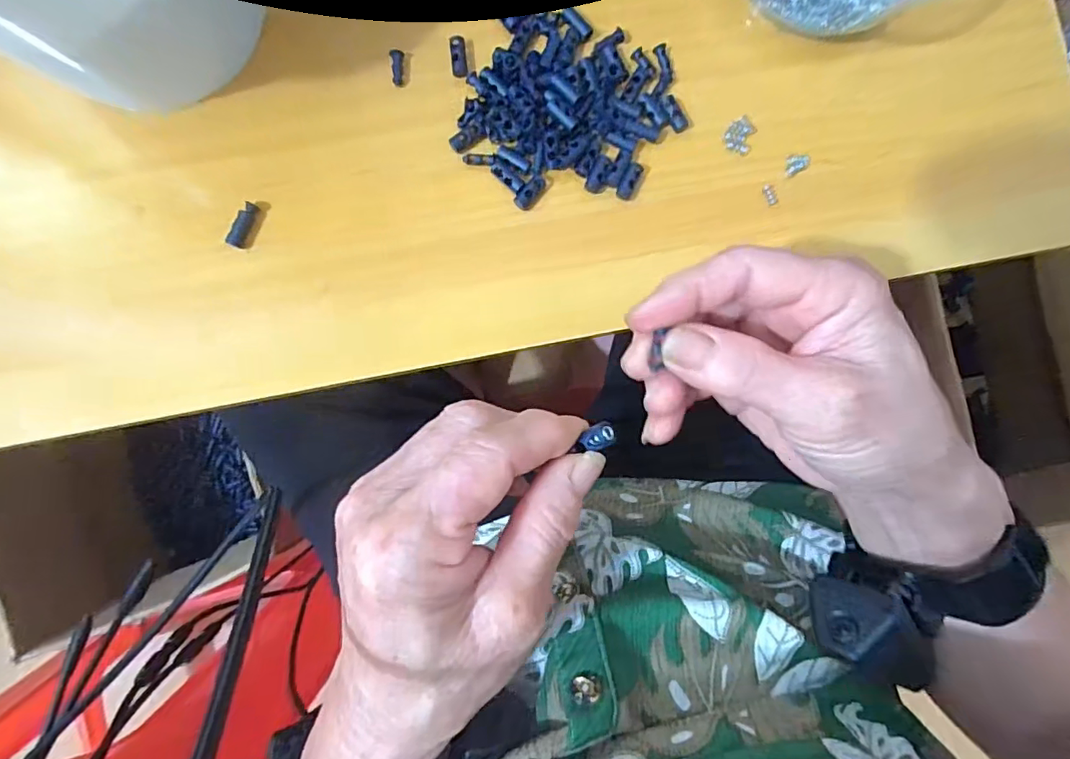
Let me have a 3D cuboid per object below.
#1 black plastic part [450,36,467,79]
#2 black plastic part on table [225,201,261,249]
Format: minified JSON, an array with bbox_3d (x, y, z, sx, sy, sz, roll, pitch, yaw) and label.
[{"bbox_3d":[-0.040,-0.168,0.282,0.008,0.004,0.021,-6,88,-3],"label":"black plastic part"},{"bbox_3d":[-0.147,-0.077,0.272,0.007,0.008,0.023,23,86,-2],"label":"black plastic part on table"}]

